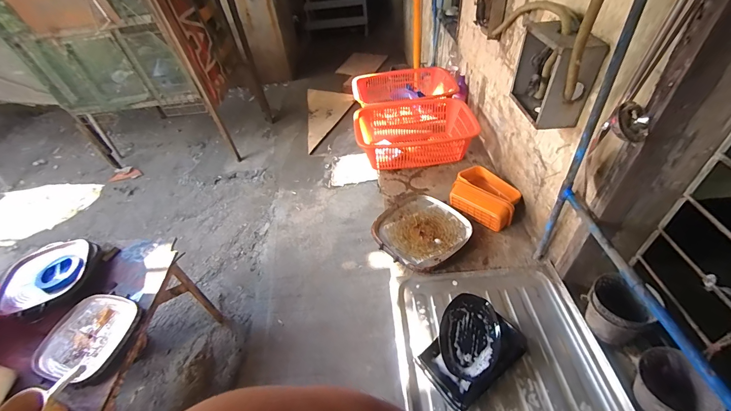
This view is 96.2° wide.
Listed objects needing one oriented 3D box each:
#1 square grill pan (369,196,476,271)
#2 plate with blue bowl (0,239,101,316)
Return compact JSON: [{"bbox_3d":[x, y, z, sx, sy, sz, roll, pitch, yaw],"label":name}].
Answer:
[{"bbox_3d":[0.192,0.086,1.164,0.304,0.049,0.308,32,55,33],"label":"square grill pan"},{"bbox_3d":[-1.281,0.282,1.321,0.329,0.073,0.333,-3,44,3],"label":"plate with blue bowl"}]

